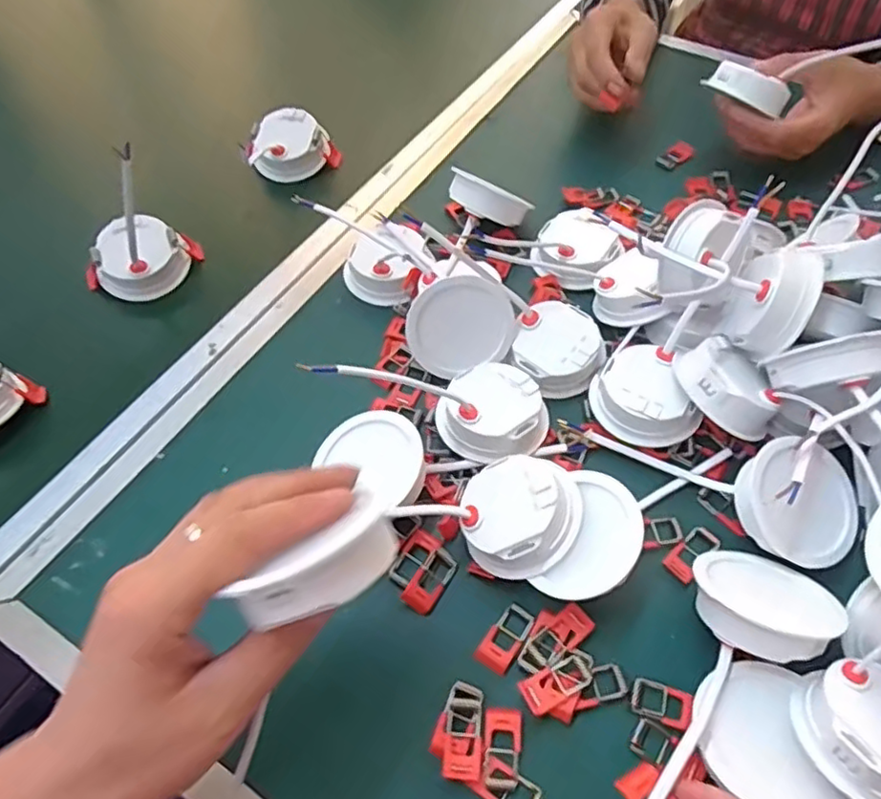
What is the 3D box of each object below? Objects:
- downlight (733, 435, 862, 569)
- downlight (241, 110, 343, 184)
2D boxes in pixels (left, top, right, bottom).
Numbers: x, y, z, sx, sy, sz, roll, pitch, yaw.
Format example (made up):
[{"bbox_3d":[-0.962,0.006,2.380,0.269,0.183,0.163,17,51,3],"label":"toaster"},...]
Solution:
[{"bbox_3d":[0.207,0.061,0.368,0.069,0.035,0.067,9,71,-15],"label":"downlight"},{"bbox_3d":[-0.139,-0.235,0.597,0.083,0.040,0.066,-20,58,-12],"label":"downlight"}]

